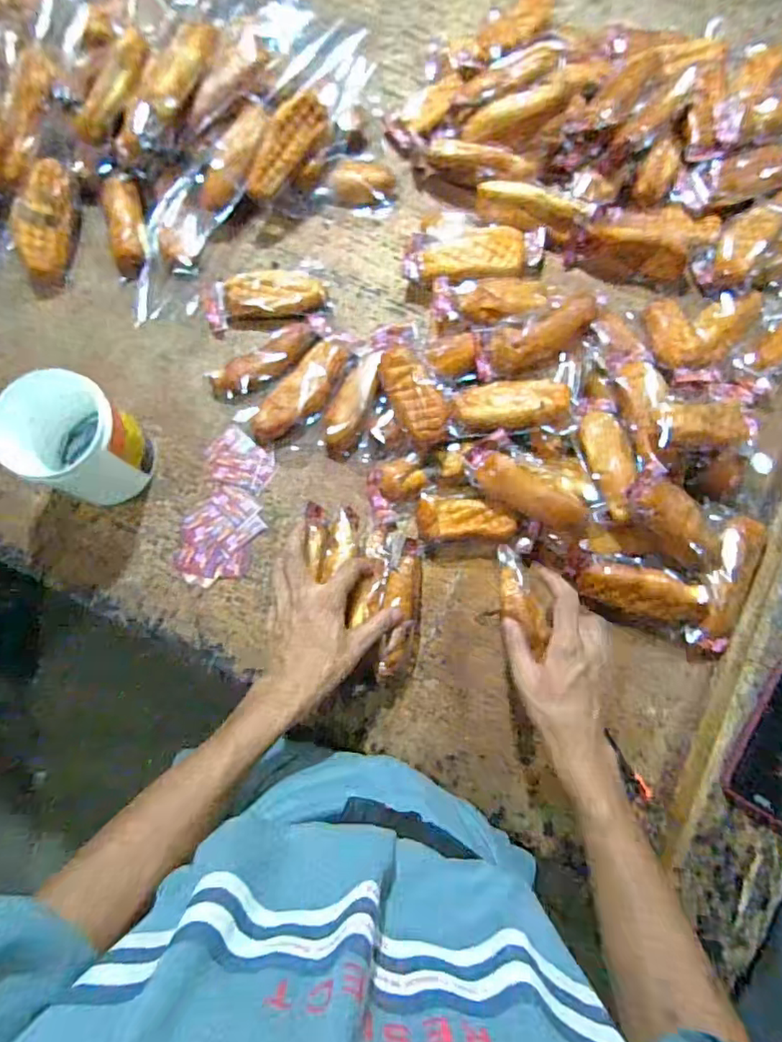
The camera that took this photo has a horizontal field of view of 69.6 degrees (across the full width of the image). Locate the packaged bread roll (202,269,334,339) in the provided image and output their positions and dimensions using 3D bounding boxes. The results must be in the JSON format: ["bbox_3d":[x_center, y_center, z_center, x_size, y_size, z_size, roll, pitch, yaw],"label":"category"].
[{"bbox_3d":[-0.154,-0.275,0.681,0.152,0.037,0.069,-10,80,-2],"label":"packaged bread roll"}]

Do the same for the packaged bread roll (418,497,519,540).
[{"bbox_3d":[0.082,-0.002,0.623,0.103,0.030,0.043,0,80,0],"label":"packaged bread roll"}]

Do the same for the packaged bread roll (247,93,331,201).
[{"bbox_3d":[-0.126,-0.444,0.670,0.044,0.044,0.130,42,102,6],"label":"packaged bread roll"}]

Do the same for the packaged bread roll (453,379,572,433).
[{"bbox_3d":[0.128,-0.123,0.605,0.122,0.042,0.057,-3,80,-1],"label":"packaged bread roll"}]

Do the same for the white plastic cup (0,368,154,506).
[{"bbox_3d":[-0.315,-0.079,0.582,0.104,0.159,0.102,0,80,0],"label":"white plastic cup"}]

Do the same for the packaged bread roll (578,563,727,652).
[{"bbox_3d":[0.283,0.086,0.592,0.162,0.039,0.059,16,80,3],"label":"packaged bread roll"}]

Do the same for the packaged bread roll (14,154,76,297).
[{"bbox_3d":[-0.424,-0.357,0.684,0.064,0.044,0.154,13,102,2],"label":"packaged bread roll"}]

